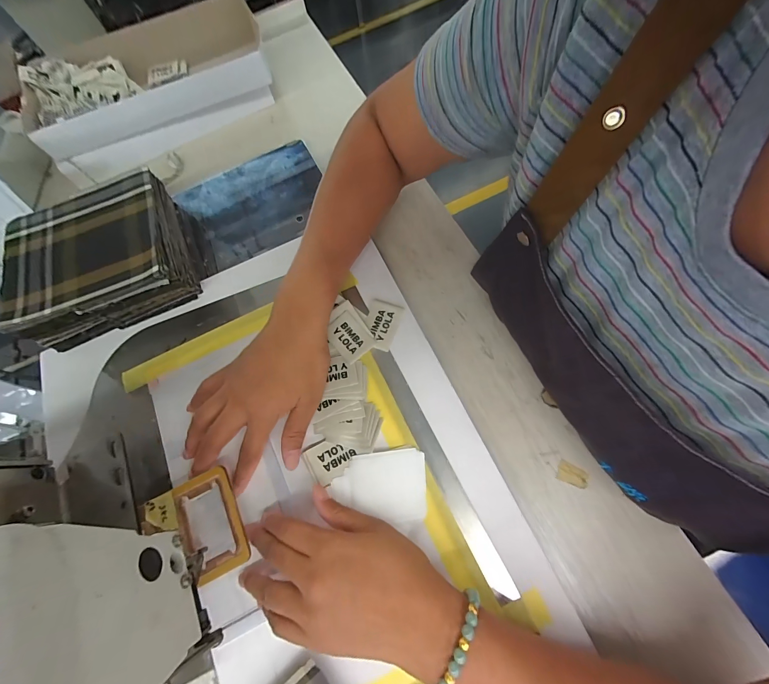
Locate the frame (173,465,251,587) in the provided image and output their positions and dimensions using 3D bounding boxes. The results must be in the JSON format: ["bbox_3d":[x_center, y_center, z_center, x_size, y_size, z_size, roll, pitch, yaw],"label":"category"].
[{"bbox_3d":[-0.147,0.153,0.276,0.049,0.005,0.080,-26,71,-7],"label":"frame"}]

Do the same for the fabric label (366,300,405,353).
[{"bbox_3d":[-0.004,-0.018,0.335,0.034,0.004,0.049,20,72,10],"label":"fabric label"}]

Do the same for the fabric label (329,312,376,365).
[{"bbox_3d":[-0.036,-0.005,0.328,0.034,0.004,0.048,-40,73,-12],"label":"fabric label"}]

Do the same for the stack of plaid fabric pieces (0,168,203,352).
[{"bbox_3d":[-0.309,-0.089,0.358,0.165,0.059,0.148,-23,70,-6],"label":"stack of plaid fabric pieces"}]

